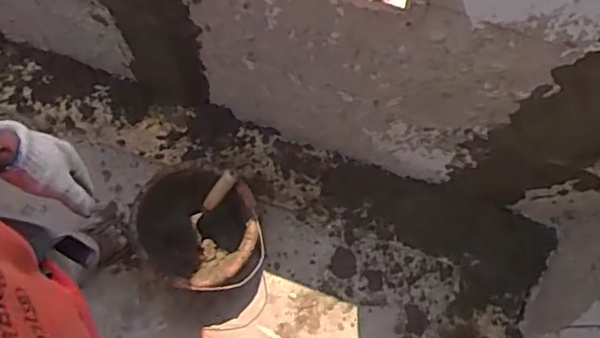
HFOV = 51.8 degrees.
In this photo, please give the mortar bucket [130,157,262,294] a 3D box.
[{"bbox_3d":[-0.232,0.144,1.403,0.277,0.166,0.279,0,75,-1],"label":"mortar bucket"}]

